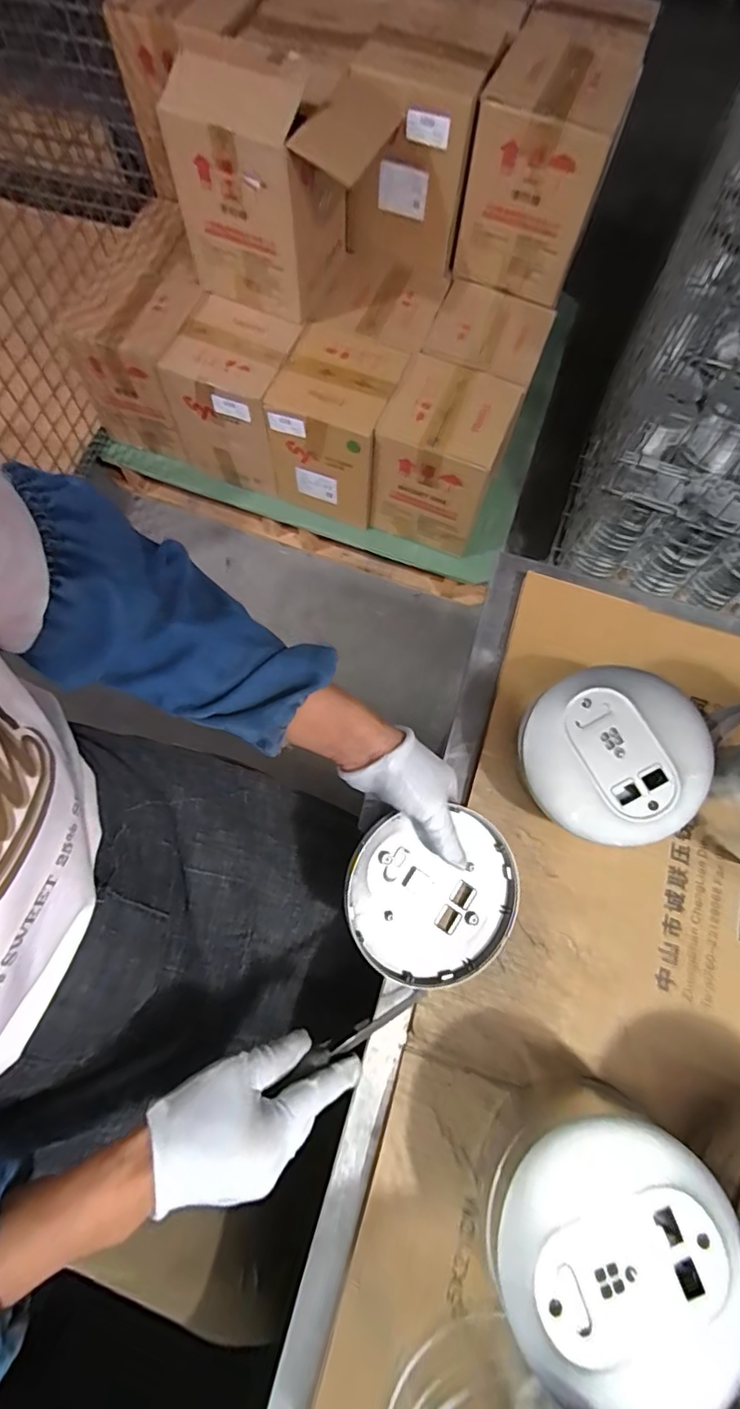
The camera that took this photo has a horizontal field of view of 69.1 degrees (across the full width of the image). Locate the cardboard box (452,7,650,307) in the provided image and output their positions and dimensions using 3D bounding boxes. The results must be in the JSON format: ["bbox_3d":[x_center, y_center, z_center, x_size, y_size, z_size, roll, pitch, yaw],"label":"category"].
[{"bbox_3d":[0.337,-1.048,1.039,0.227,0.281,0.290,21,71,5],"label":"cardboard box"}]

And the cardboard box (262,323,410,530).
[{"bbox_3d":[-0.067,-0.586,1.149,0.219,0.249,0.235,19,71,5],"label":"cardboard box"}]

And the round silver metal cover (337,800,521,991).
[{"bbox_3d":[0.047,0.148,0.412,0.129,0.024,0.129,1,83,-12],"label":"round silver metal cover"}]

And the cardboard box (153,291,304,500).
[{"bbox_3d":[-0.277,-0.653,1.158,0.222,0.248,0.211,21,71,5],"label":"cardboard box"}]

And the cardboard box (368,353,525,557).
[{"bbox_3d":[0.147,-0.514,1.134,0.223,0.264,0.232,22,71,6],"label":"cardboard box"}]

